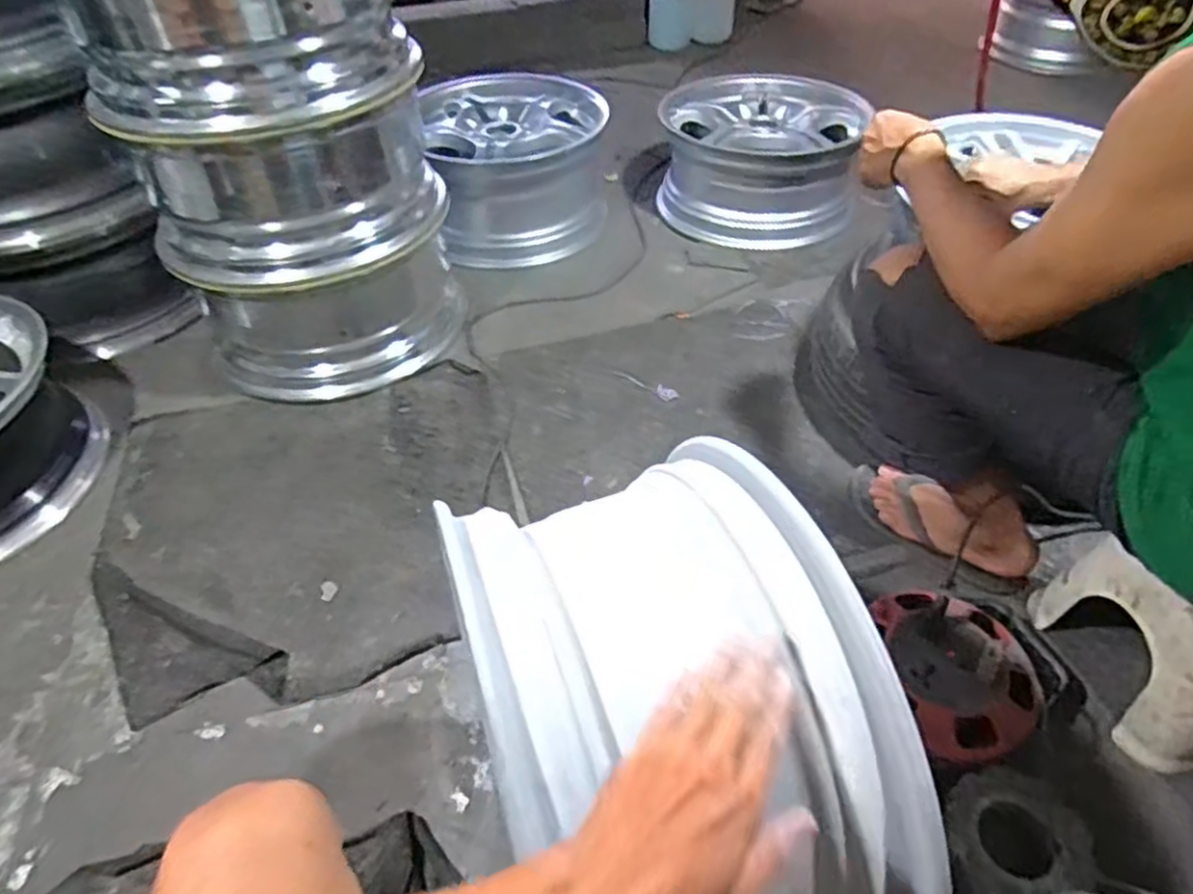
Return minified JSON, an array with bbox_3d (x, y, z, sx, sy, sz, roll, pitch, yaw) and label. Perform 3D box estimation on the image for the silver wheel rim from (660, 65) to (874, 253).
[{"bbox_3d":[0.330,-0.592,1.504,0.394,0.176,0.400,13,47,14],"label":"silver wheel rim"}]

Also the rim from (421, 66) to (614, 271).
[{"bbox_3d":[-0.155,-0.536,1.435,0.352,0.243,0.305,-5,45,-4],"label":"rim"}]

